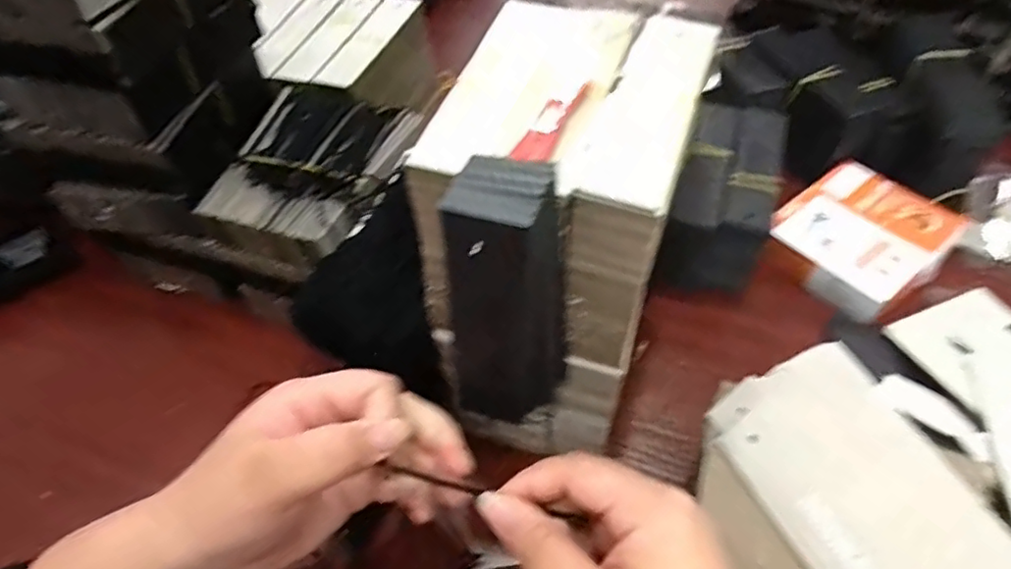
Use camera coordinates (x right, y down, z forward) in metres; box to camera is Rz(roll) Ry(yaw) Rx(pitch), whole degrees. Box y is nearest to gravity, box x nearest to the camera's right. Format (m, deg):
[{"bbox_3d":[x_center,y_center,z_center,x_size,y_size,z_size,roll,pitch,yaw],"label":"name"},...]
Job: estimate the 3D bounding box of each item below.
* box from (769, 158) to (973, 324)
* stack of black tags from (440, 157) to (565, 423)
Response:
[{"bbox_3d":[0.261,-0.036,0.456,0.121,0.023,0.099,-33,56,-19],"label":"box"},{"bbox_3d":[0.002,0.009,0.249,0.036,0.125,0.044,13,55,15],"label":"stack of black tags"}]

